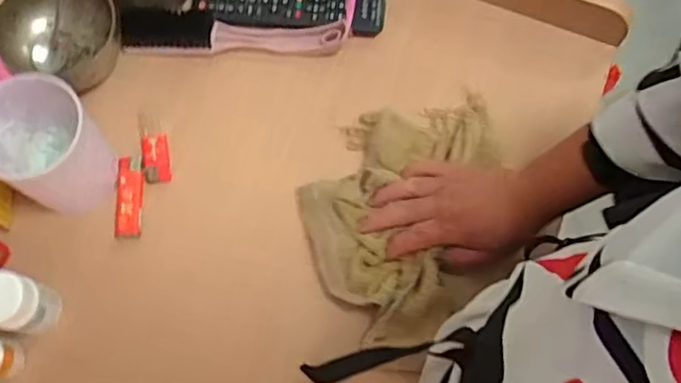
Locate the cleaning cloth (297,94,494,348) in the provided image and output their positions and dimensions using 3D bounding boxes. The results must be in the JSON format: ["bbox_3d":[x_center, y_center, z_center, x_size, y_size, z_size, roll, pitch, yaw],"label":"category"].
[{"bbox_3d":[0.057,0.023,0.586,0.176,0.030,0.219,-4,72,-2],"label":"cleaning cloth"}]

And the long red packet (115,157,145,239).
[{"bbox_3d":[-0.198,0.006,0.603,0.023,0.019,0.074,0,72,-1],"label":"long red packet"}]

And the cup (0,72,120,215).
[{"bbox_3d":[-0.255,-0.035,0.560,0.084,0.112,0.084,0,72,-1],"label":"cup"}]

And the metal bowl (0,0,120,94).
[{"bbox_3d":[-0.269,-0.155,0.625,0.113,0.065,0.107,0,72,-1],"label":"metal bowl"}]

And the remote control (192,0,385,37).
[{"bbox_3d":[-0.052,-0.190,0.657,0.191,0.022,0.047,4,72,1],"label":"remote control"}]

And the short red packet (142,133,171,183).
[{"bbox_3d":[-0.177,-0.033,0.615,0.026,0.017,0.050,-9,72,-4],"label":"short red packet"}]

